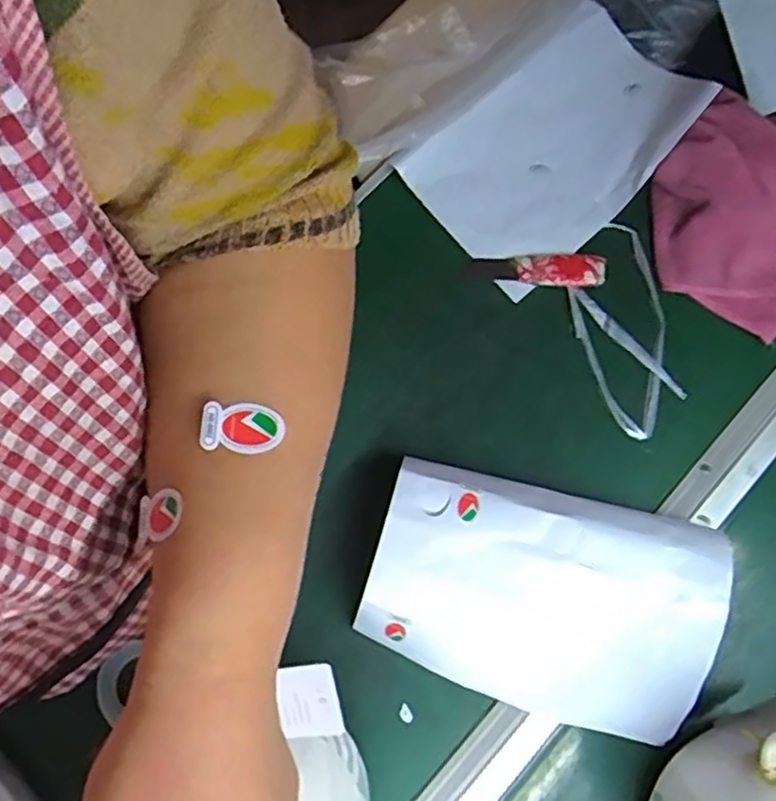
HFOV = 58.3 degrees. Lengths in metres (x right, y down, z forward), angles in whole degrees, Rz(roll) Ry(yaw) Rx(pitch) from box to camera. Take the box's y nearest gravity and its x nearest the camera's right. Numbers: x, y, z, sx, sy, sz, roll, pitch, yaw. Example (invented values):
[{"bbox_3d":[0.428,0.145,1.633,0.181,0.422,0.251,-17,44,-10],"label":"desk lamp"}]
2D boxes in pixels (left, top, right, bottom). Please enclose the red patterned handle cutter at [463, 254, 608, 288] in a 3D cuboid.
[{"bbox_3d":[0.115,-0.101,0.541,0.105,0.015,0.024,1,79,-1],"label":"red patterned handle cutter"}]

